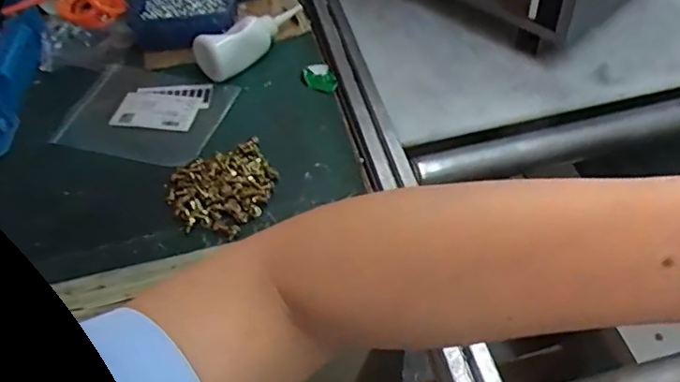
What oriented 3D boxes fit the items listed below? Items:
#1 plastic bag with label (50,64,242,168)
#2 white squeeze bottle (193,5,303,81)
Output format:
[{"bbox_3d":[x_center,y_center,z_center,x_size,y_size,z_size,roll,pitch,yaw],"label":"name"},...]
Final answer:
[{"bbox_3d":[-0.248,-0.101,0.726,0.218,0.011,0.155,10,50,17],"label":"plastic bag with label"},{"bbox_3d":[-0.115,-0.212,0.763,0.170,0.049,0.045,-32,55,-19],"label":"white squeeze bottle"}]

